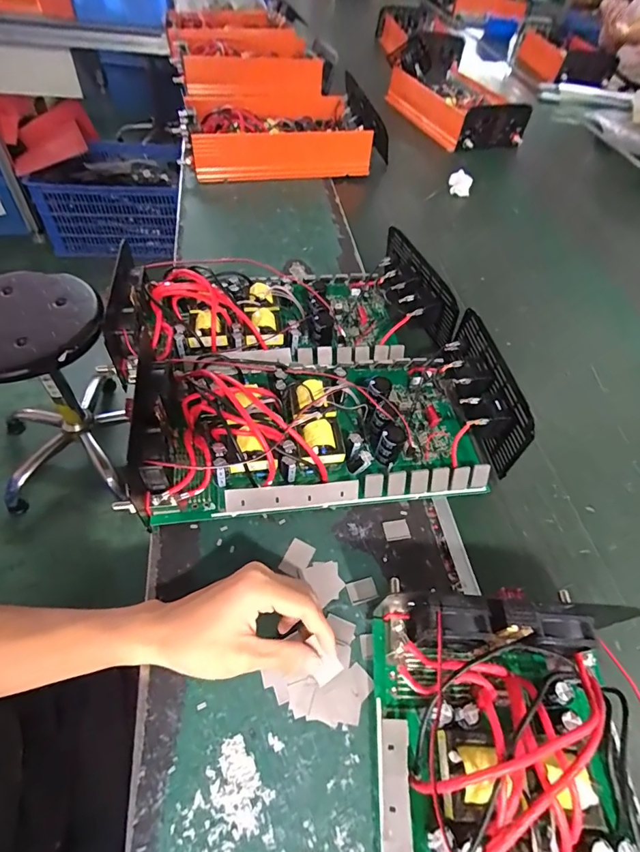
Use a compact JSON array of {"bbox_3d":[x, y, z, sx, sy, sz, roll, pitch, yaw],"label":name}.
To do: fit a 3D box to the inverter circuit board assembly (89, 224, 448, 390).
[{"bbox_3d":[-0.046,-0.156,0.555,0.411,0.075,0.206,-9,55,-12],"label":"inverter circuit board assembly"}]

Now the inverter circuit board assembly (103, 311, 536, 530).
[{"bbox_3d":[0.011,-0.011,0.448,0.380,0.078,0.175,-5,54,-9],"label":"inverter circuit board assembly"}]

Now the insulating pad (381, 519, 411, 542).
[{"bbox_3d":[0.073,0.099,0.412,0.024,0.004,0.020,-7,55,-10],"label":"insulating pad"}]

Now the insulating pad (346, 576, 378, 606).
[{"bbox_3d":[0.036,0.143,0.373,0.024,0.004,0.018,-11,56,-13],"label":"insulating pad"}]

